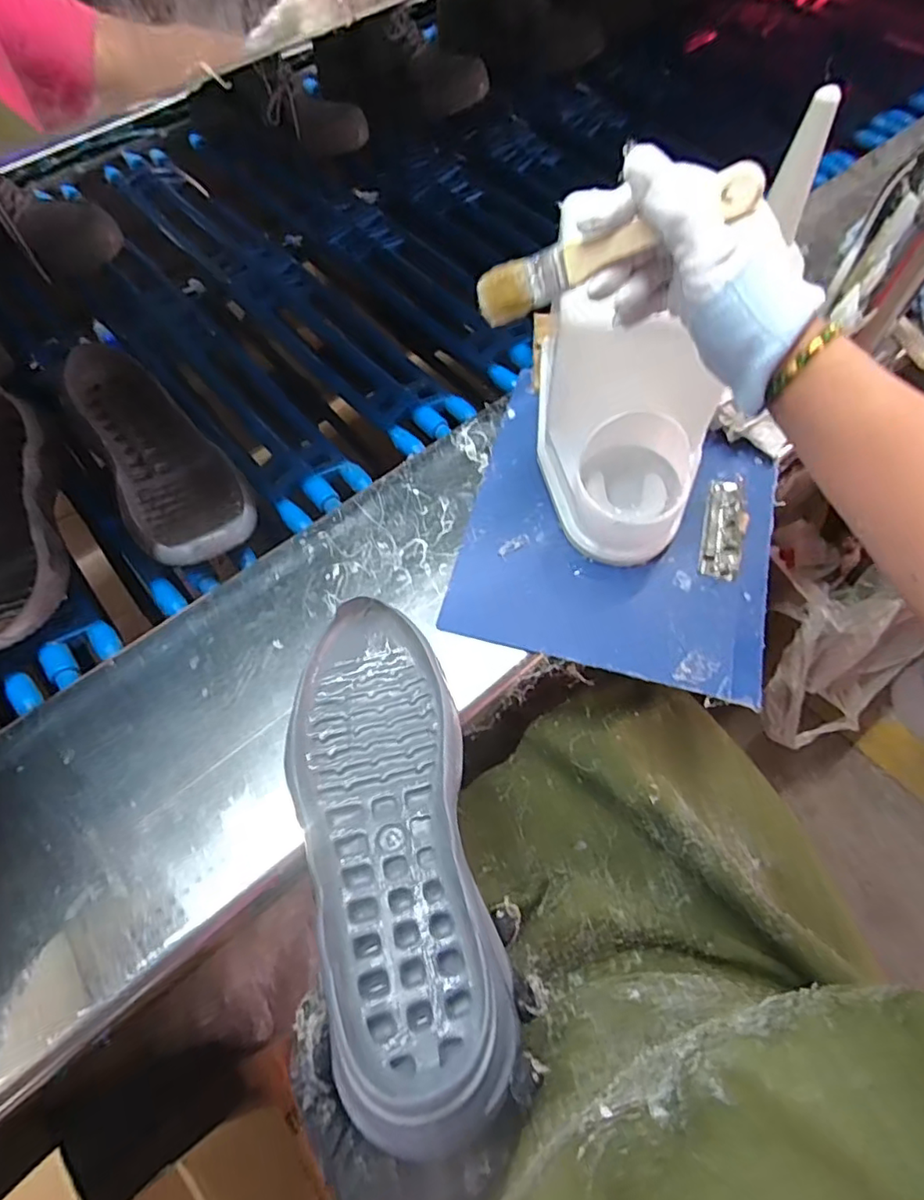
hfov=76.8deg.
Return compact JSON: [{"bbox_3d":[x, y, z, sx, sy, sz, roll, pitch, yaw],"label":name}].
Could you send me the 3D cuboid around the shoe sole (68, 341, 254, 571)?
[{"bbox_3d":[-0.310,-0.148,0.586,0.105,0.047,0.321,-36,67,-15],"label":"shoe sole"}]

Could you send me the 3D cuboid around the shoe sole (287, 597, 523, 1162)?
[{"bbox_3d":[-0.045,0.132,0.355,0.102,0.038,0.293,-13,56,-5],"label":"shoe sole"}]

